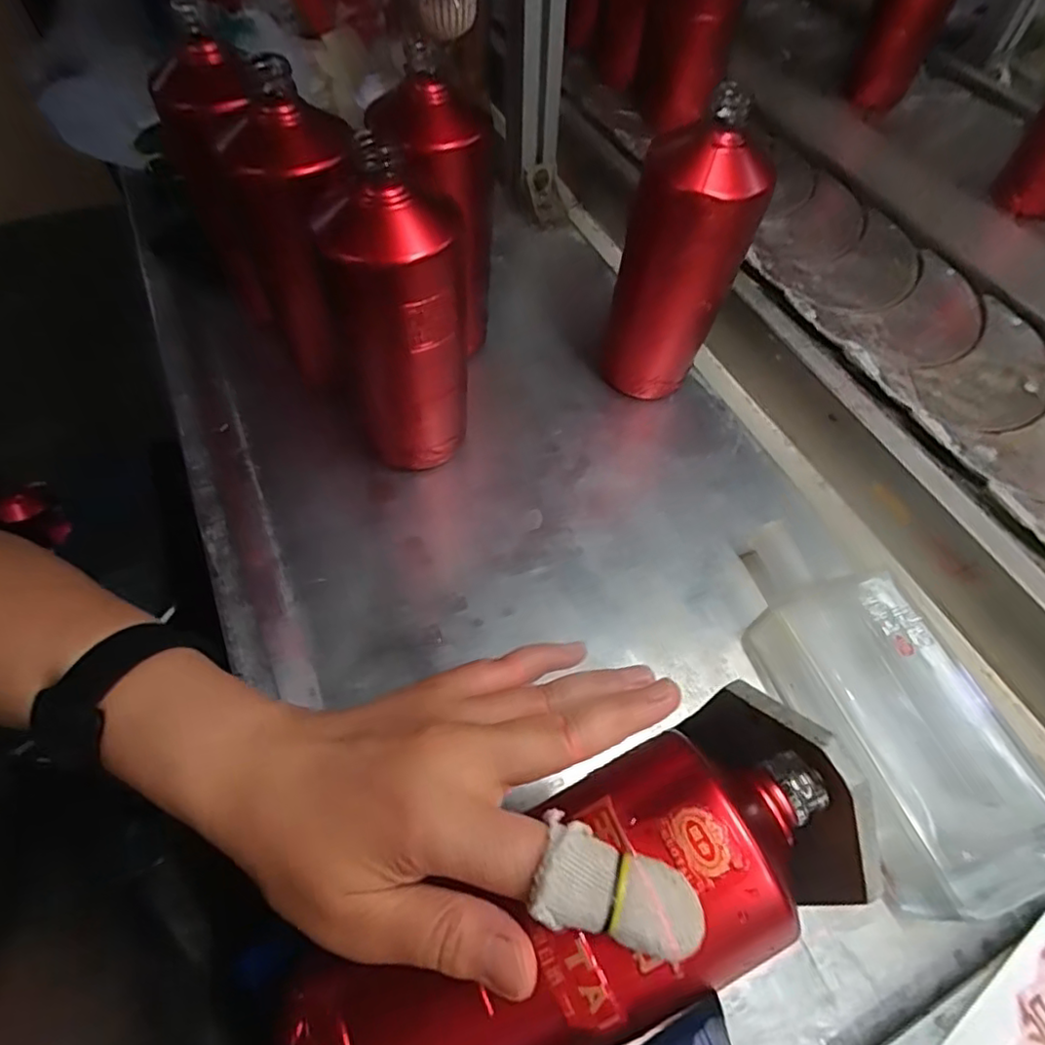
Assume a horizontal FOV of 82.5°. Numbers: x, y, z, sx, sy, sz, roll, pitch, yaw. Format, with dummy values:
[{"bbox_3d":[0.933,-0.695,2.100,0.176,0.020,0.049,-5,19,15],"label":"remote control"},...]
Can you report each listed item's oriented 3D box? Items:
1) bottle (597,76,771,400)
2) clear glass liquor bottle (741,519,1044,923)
[{"bbox_3d":[0.111,-0.179,0.437,0.085,0.193,0.090,19,69,11],"label":"bottle"},{"bbox_3d":[0.208,0.105,0.358,0.105,0.070,0.231,-21,68,-6],"label":"clear glass liquor bottle"}]

